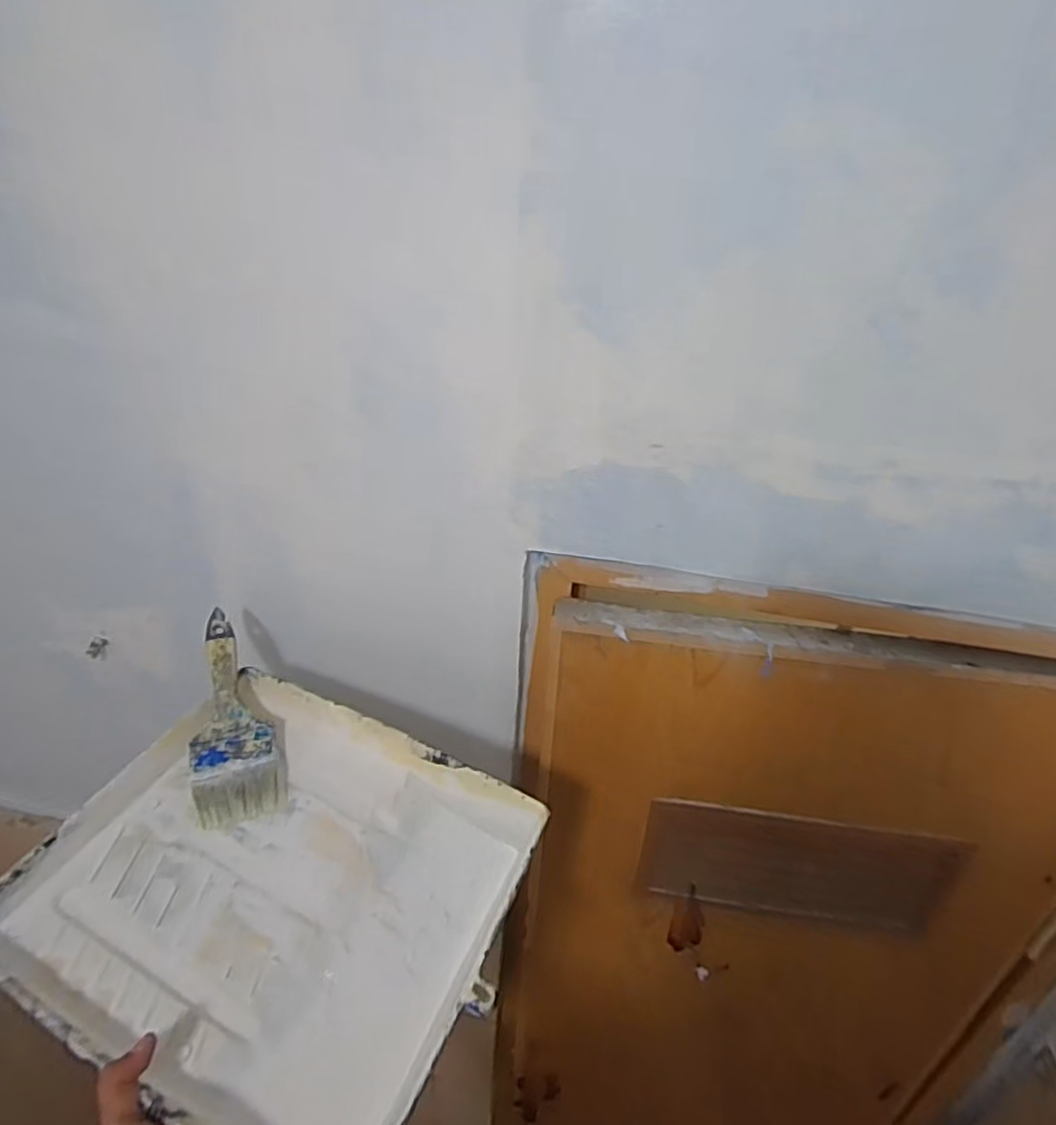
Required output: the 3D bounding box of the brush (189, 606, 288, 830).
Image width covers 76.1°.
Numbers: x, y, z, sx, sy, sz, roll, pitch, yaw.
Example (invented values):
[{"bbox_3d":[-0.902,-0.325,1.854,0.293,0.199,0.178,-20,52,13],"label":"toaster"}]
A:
[{"bbox_3d":[-0.280,0.137,0.633,0.072,0.015,0.212,-10,60,-21],"label":"brush"}]

